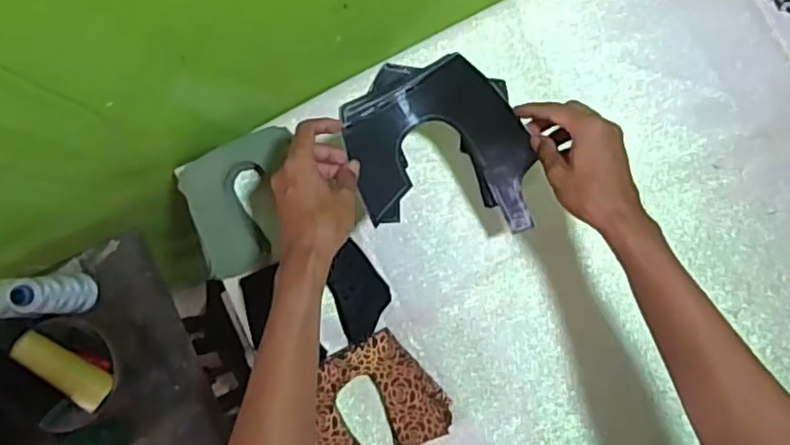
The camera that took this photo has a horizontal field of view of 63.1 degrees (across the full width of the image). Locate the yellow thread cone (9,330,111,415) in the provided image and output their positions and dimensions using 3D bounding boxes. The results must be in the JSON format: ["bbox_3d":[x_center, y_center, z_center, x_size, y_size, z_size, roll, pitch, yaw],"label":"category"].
[{"bbox_3d":[-0.362,0.161,0.704,0.029,0.035,0.108,-46,111,1],"label":"yellow thread cone"}]

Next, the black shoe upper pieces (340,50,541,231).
[{"bbox_3d":[0.043,-0.076,0.631,0.167,0.054,0.166,-5,85,6],"label":"black shoe upper pieces"}]

